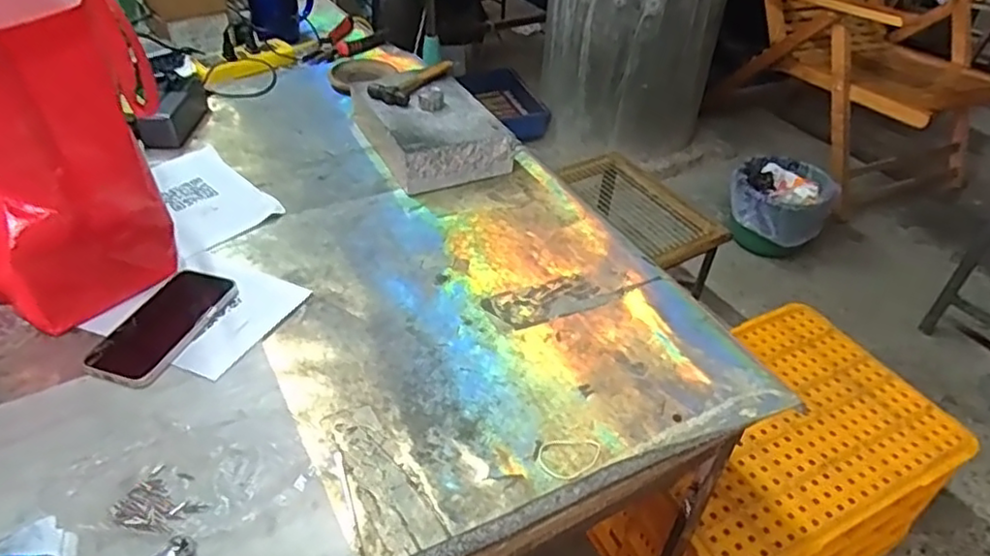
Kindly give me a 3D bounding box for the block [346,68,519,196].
[{"bbox_3d":[-0.092,-0.221,0.907,0.161,0.073,0.236,-16,45,-21],"label":"block"}]

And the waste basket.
[{"bbox_3d":[0.702,-0.162,1.621,0.236,0.193,0.234,25,46,24],"label":"waste basket"}]

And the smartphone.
[{"bbox_3d":[-0.328,0.045,0.637,0.079,0.007,0.149,15,42,12],"label":"smartphone"}]

